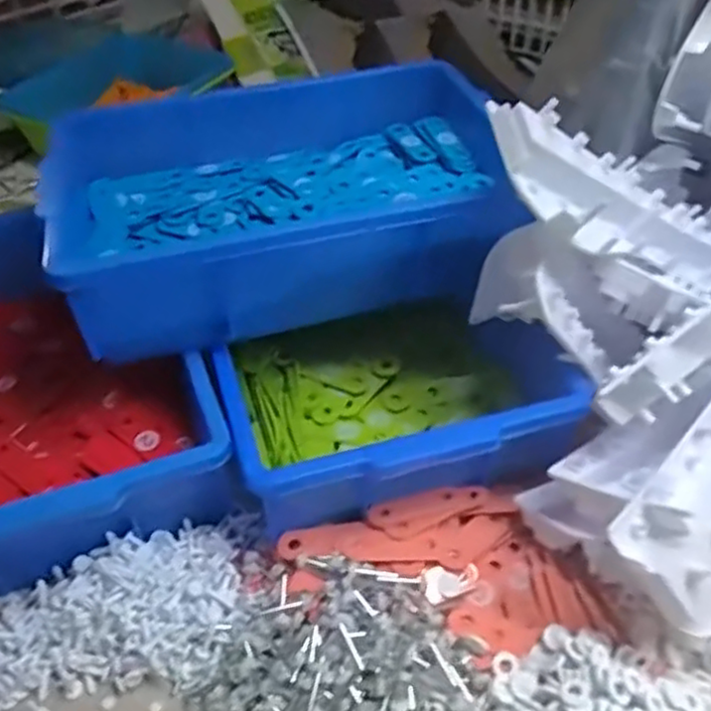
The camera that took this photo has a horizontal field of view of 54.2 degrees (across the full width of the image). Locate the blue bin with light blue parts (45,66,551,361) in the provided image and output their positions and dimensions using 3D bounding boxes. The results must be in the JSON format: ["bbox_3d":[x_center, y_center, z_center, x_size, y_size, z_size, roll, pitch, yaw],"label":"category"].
[{"bbox_3d":[-0.058,-0.138,0.586,0.373,0.089,0.250,-13,46,-12],"label":"blue bin with light blue parts"}]

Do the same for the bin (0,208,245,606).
[{"bbox_3d":[-0.266,0.007,0.566,0.242,0.106,0.373,-19,46,-17],"label":"bin"}]

